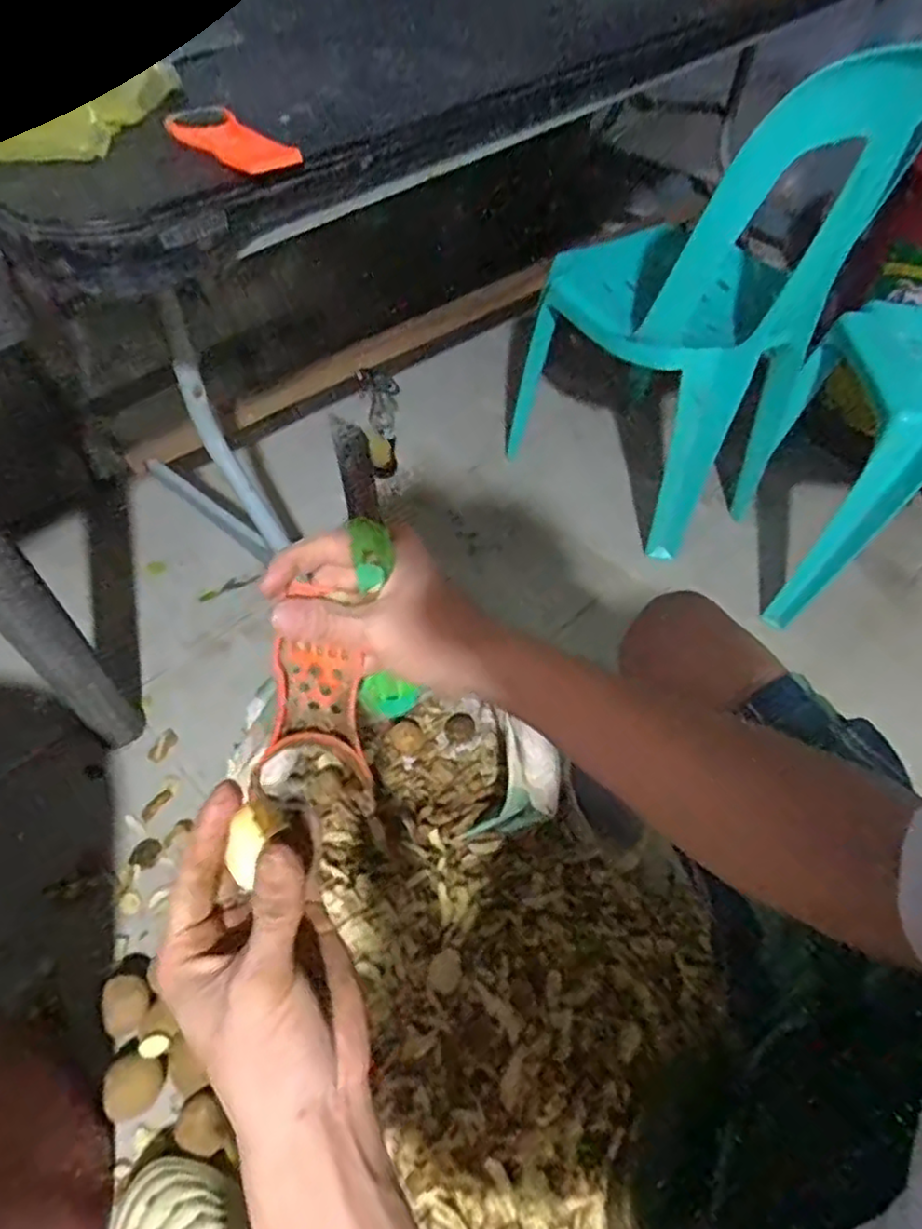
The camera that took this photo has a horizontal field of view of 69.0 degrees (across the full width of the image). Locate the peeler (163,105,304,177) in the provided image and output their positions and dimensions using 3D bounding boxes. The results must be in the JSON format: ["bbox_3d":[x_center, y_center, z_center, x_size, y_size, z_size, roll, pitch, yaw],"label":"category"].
[{"bbox_3d":[-0.189,-0.381,0.540,0.129,0.014,0.052,39,61,24],"label":"peeler"}]

